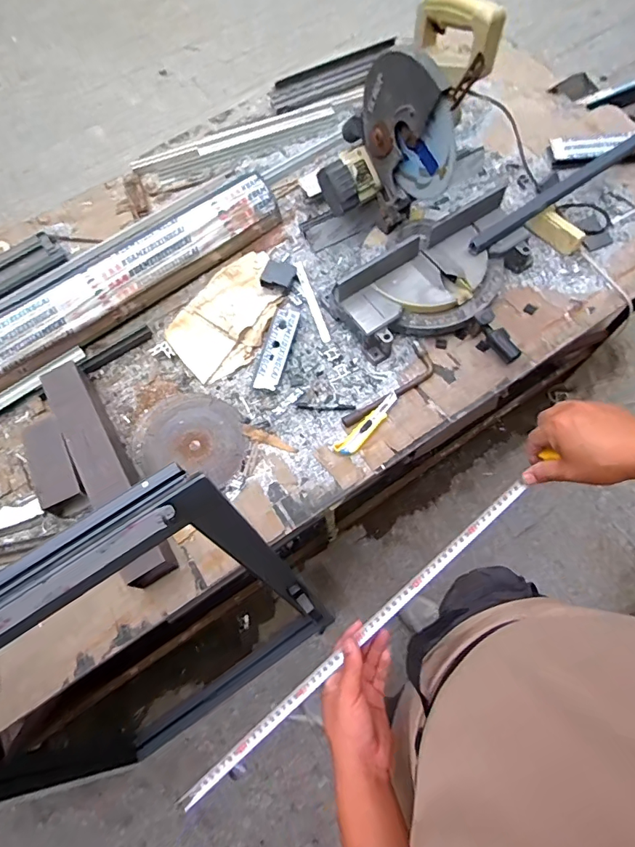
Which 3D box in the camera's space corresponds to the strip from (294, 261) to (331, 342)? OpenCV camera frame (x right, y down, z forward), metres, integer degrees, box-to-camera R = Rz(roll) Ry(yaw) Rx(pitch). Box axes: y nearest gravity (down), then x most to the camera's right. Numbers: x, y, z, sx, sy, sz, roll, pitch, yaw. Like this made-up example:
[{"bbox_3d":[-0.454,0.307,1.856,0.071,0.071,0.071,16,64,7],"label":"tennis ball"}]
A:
[{"bbox_3d":[-0.014,-0.305,1.116,0.022,0.010,0.235,-18,69,-4],"label":"strip"}]

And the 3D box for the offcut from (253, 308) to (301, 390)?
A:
[{"bbox_3d":[-0.096,-0.182,1.068,0.056,0.020,0.212,15,70,9],"label":"offcut"}]

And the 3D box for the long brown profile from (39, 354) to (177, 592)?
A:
[{"bbox_3d":[-0.445,0.087,0.937,0.086,0.089,0.517,-33,71,-10],"label":"long brown profile"}]

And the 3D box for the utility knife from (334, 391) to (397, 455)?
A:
[{"bbox_3d":[0.111,0.000,0.982,0.041,0.015,0.175,39,75,16],"label":"utility knife"}]

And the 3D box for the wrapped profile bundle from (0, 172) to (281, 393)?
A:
[{"bbox_3d":[-0.543,-0.289,1.084,1.050,0.107,0.119,-37,71,-11],"label":"wrapped profile bundle"}]

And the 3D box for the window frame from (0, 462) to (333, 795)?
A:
[{"bbox_3d":[-0.388,0.550,0.946,0.777,1.211,0.077,-33,61,-10],"label":"window frame"}]

